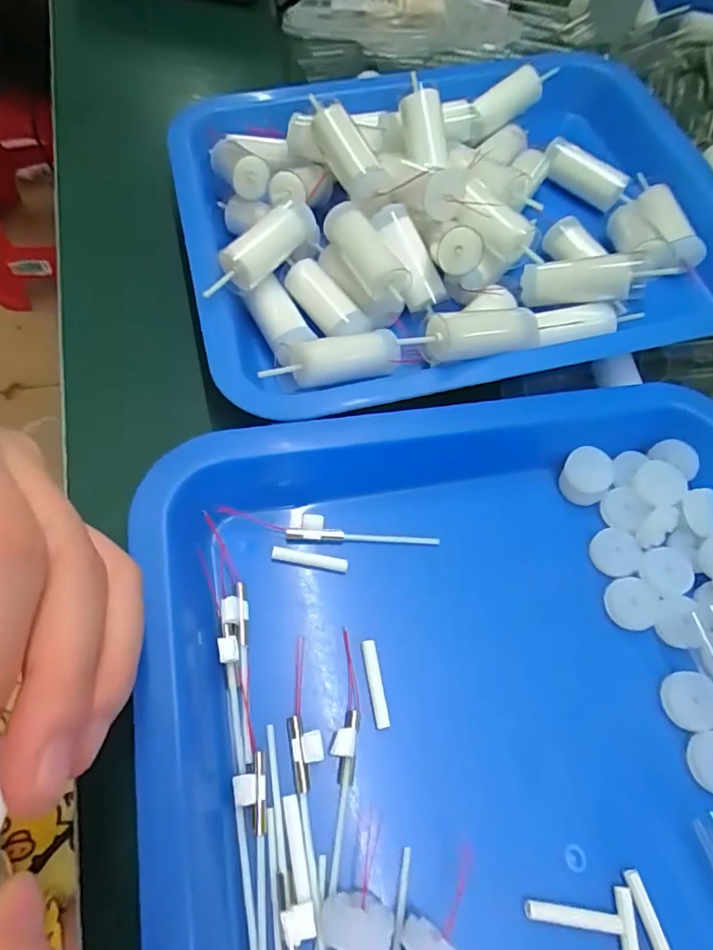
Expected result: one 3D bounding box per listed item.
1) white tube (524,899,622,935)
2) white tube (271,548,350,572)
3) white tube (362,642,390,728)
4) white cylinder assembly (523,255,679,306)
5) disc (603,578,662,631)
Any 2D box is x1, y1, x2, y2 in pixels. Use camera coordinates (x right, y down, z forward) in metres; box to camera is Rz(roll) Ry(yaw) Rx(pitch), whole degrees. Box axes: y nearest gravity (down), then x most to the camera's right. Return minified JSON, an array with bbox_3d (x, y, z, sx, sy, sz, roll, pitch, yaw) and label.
[{"bbox_3d":[0.069,0.140,0.171,0.031,0.004,0.005,11,62,-2],"label":"white tube"},{"bbox_3d":[-0.019,0.034,0.215,0.030,0.005,0.005,9,62,-3],"label":"white tube"},{"bbox_3d":[0.007,0.077,0.198,0.006,0.007,0.030,-6,64,-11],"label":"white tube"},{"bbox_3d":[0.114,-0.094,0.259,0.067,0.015,0.016,0,58,19],"label":"white cylinder assembly"},{"bbox_3d":[0.114,0.053,0.223,0.021,0.004,0.020,1,60,-1],"label":"disc"}]

